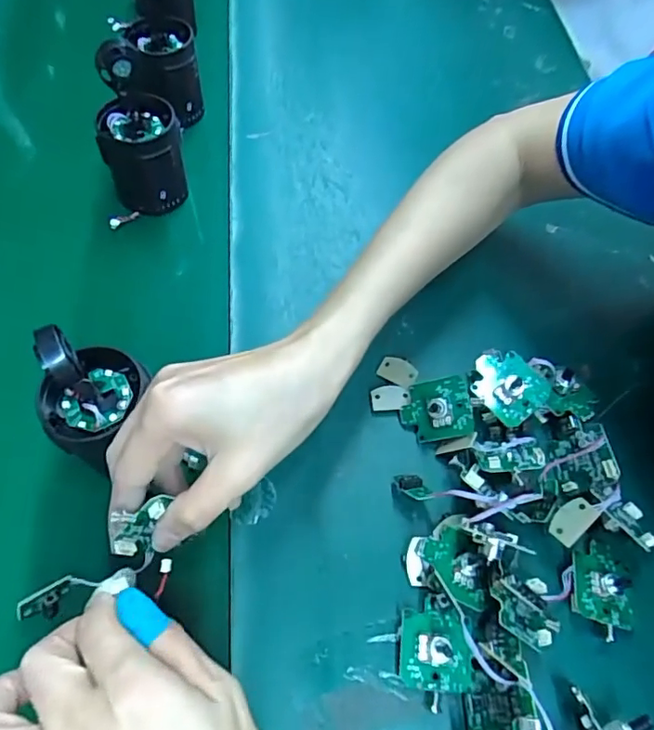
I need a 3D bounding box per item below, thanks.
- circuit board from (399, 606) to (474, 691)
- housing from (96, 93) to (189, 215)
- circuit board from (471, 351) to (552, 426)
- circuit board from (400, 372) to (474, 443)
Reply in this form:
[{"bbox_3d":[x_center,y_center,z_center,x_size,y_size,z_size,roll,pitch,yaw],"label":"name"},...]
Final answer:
[{"bbox_3d":[0.056,0.143,0.276,0.036,0.017,0.035,5,60,1],"label":"circuit board"},{"bbox_3d":[-0.135,-0.154,0.407,0.053,0.066,0.046,-14,61,-10],"label":"housing"},{"bbox_3d":[0.108,0.011,0.329,0.036,0.013,0.043,-32,72,-5],"label":"circuit board"},{"bbox_3d":[0.067,0.026,0.335,0.042,0.010,0.038,-10,78,19],"label":"circuit board"}]

